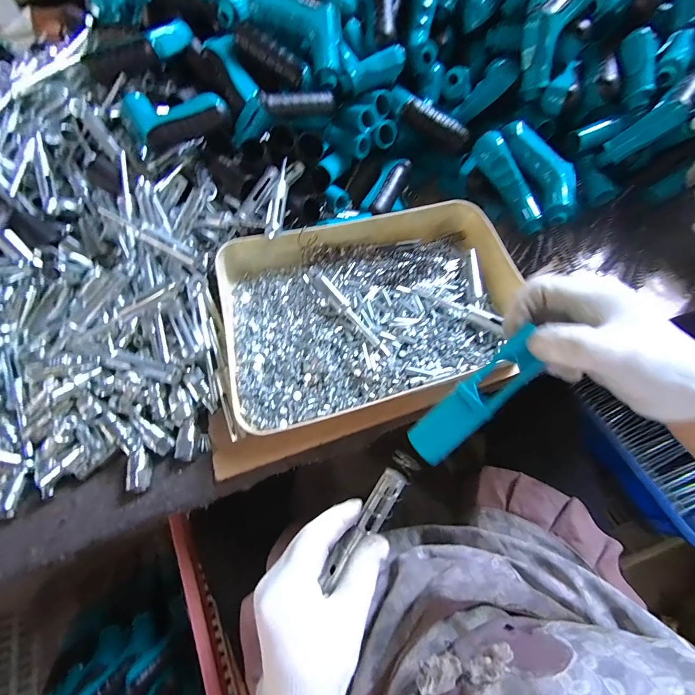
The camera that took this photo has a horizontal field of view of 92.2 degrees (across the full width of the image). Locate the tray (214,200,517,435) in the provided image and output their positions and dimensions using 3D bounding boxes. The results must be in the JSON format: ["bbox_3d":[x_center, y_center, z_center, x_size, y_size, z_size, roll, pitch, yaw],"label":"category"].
[{"bbox_3d":[0.029,-0.049,0.385,0.330,0.069,0.234,-16,60,-5],"label":"tray"}]

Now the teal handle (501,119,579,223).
[{"bbox_3d":[0.263,-0.237,0.442,0.059,0.030,0.141,-33,91,-14],"label":"teal handle"}]

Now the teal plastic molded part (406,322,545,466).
[{"bbox_3d":[0.094,0.037,0.242,0.114,0.023,0.030,-48,63,12],"label":"teal plastic molded part"}]

